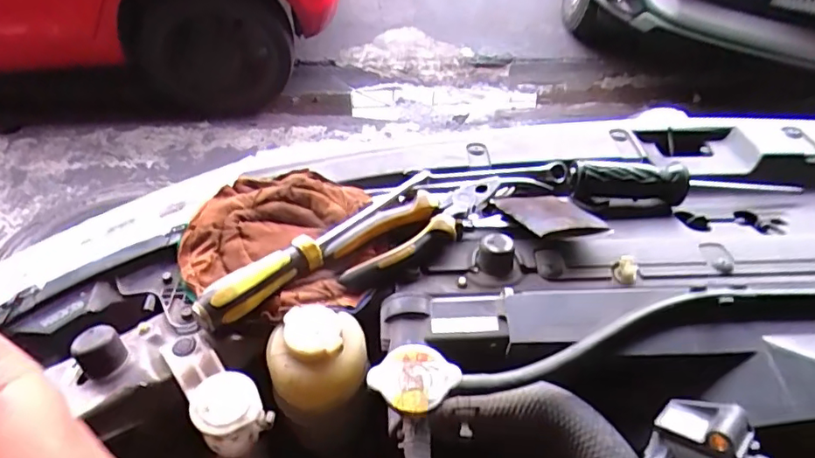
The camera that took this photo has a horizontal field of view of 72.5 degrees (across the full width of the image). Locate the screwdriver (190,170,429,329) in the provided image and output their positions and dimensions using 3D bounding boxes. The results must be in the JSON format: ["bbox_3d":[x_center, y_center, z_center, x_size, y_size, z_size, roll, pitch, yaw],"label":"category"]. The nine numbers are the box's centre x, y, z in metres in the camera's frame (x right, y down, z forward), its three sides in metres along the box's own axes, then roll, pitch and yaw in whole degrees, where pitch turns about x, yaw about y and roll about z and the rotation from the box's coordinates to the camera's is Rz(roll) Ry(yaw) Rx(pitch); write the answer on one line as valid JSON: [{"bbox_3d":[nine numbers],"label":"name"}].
[{"bbox_3d":[-0.066,0.006,0.466,0.029,0.027,0.239,37,57,26],"label":"screwdriver"}]

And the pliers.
[{"bbox_3d":[0.010,-0.007,0.486,0.166,0.025,0.055,-24,54,-22],"label":"pliers"}]

